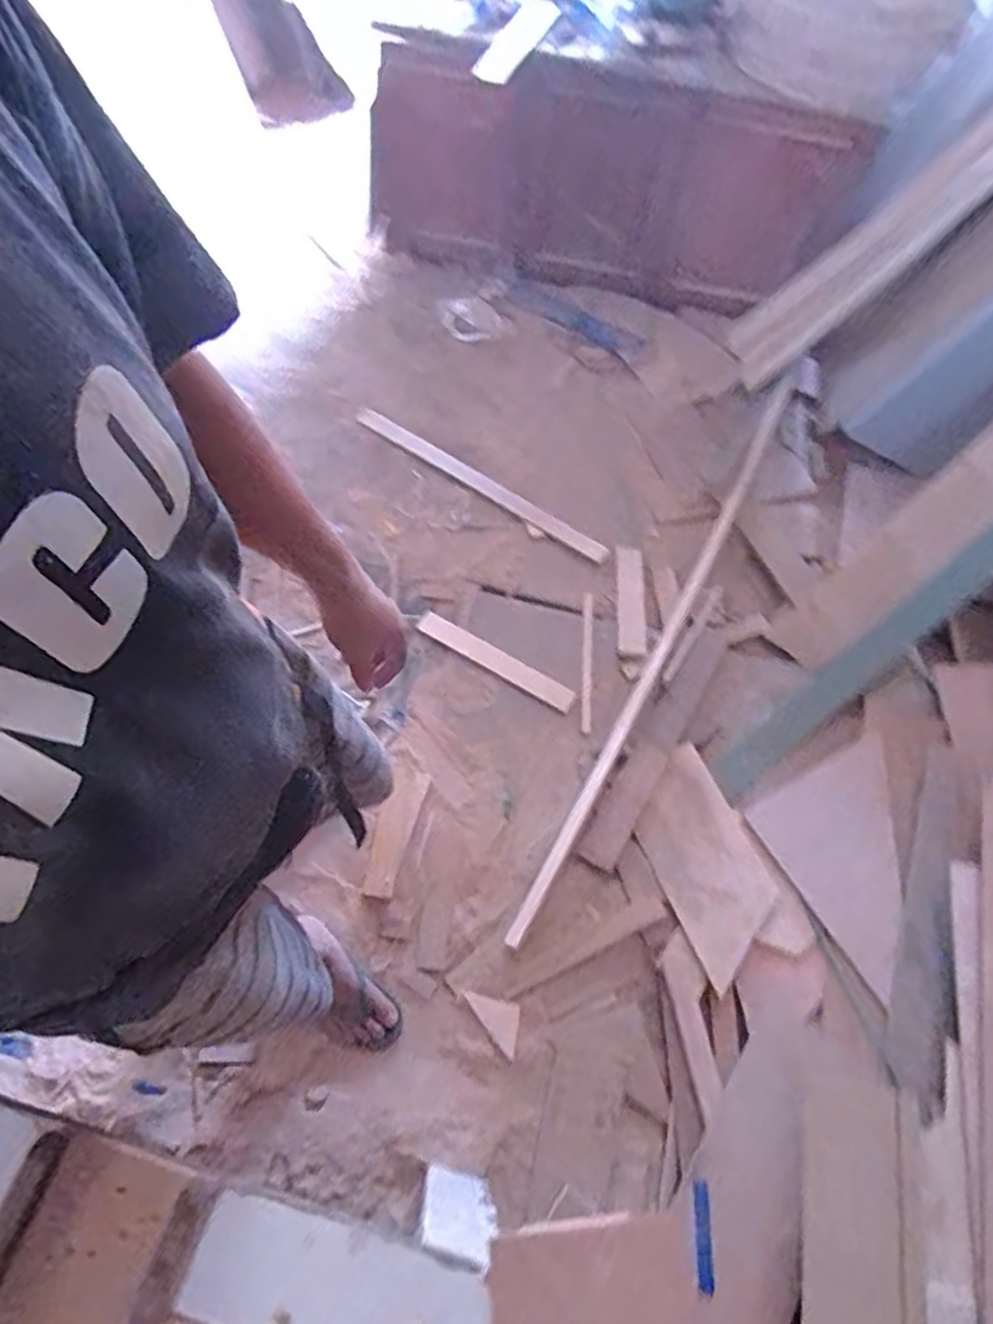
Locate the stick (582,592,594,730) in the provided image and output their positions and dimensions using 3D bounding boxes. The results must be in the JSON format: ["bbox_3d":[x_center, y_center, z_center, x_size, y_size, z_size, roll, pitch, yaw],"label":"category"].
[{"bbox_3d":[0.201,-0.003,1.541,0.026,0.014,0.328,3,63,1],"label":"stick"}]

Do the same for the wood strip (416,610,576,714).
[{"bbox_3d":[-0.004,-0.005,1.530,0.375,0.018,0.053,28,67,13],"label":"wood strip"}]

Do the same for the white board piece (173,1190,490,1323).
[{"bbox_3d":[-0.100,0.423,0.466,0.204,0.014,0.071,15,64,4],"label":"white board piece"}]

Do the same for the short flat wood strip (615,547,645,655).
[{"bbox_3d":[0.306,-0.147,1.625,0.061,0.013,0.278,2,63,1],"label":"short flat wood strip"}]

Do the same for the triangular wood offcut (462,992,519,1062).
[{"bbox_3d":[0.005,0.620,1.242,0.063,0.014,0.125,-34,68,-16],"label":"triangular wood offcut"}]

